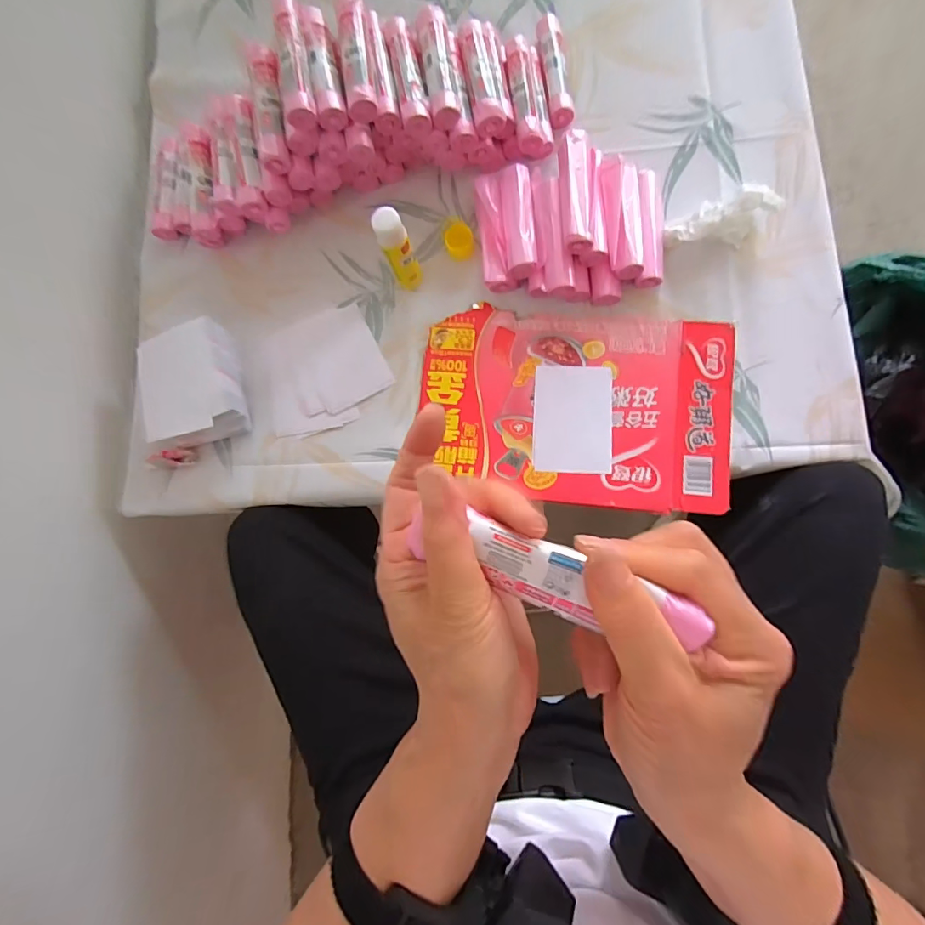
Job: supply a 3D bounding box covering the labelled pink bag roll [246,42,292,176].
[{"bbox_3d":[-0.194,-0.358,0.490,0.034,0.034,0.124,-9,82,6],"label":"labelled pink bag roll"}]

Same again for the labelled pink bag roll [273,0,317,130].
[{"bbox_3d":[-0.161,-0.383,0.456,0.029,0.029,0.116,-9,82,6],"label":"labelled pink bag roll"}]

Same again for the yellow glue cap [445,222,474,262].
[{"bbox_3d":[-0.003,-0.245,0.533,0.029,0.025,0.033,-3,84,6],"label":"yellow glue cap"}]

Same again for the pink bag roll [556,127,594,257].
[{"bbox_3d":[0.112,-0.269,0.475,0.026,0.020,0.117,-3,82,7],"label":"pink bag roll"}]

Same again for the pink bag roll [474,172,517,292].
[{"bbox_3d":[0.033,-0.250,0.524,0.031,0.034,0.126,-9,83,5],"label":"pink bag roll"}]

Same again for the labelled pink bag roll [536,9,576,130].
[{"bbox_3d":[0.103,-0.438,0.539,0.027,0.023,0.134,-8,83,5],"label":"labelled pink bag roll"}]

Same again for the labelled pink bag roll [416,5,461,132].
[{"bbox_3d":[-0.024,-0.394,0.482,0.028,0.022,0.122,-10,82,6],"label":"labelled pink bag roll"}]

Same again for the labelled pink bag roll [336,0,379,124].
[{"bbox_3d":[-0.103,-0.391,0.466,0.028,0.030,0.114,-8,82,6],"label":"labelled pink bag roll"}]

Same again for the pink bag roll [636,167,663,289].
[{"bbox_3d":[0.199,-0.248,0.509,0.028,0.027,0.127,2,84,6],"label":"pink bag roll"}]

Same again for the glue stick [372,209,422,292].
[{"bbox_3d":[-0.064,-0.216,0.496,0.028,0.105,0.031,-23,82,3],"label":"glue stick"}]

